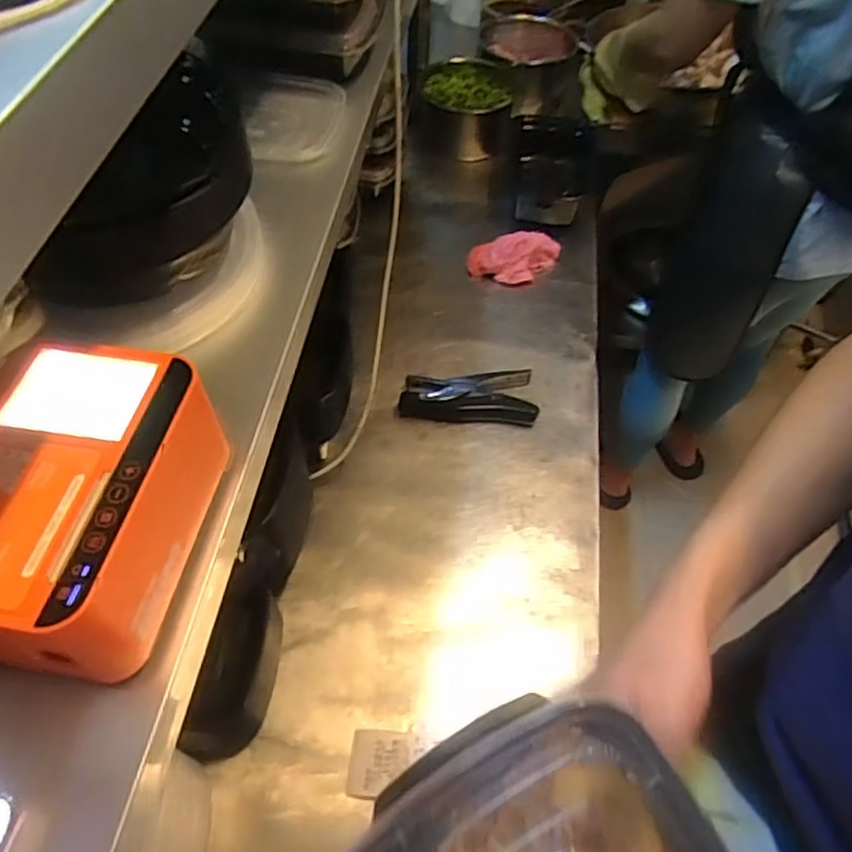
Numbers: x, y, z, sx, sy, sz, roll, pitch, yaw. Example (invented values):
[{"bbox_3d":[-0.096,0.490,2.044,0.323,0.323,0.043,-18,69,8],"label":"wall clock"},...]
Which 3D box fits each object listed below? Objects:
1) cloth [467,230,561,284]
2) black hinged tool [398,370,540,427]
[{"bbox_3d":[0.129,-0.247,1.005,0.135,0.034,0.061,-2,55,-3],"label":"cloth"},{"bbox_3d":[0.052,-0.042,0.861,0.165,0.026,0.080,2,55,0],"label":"black hinged tool"}]

